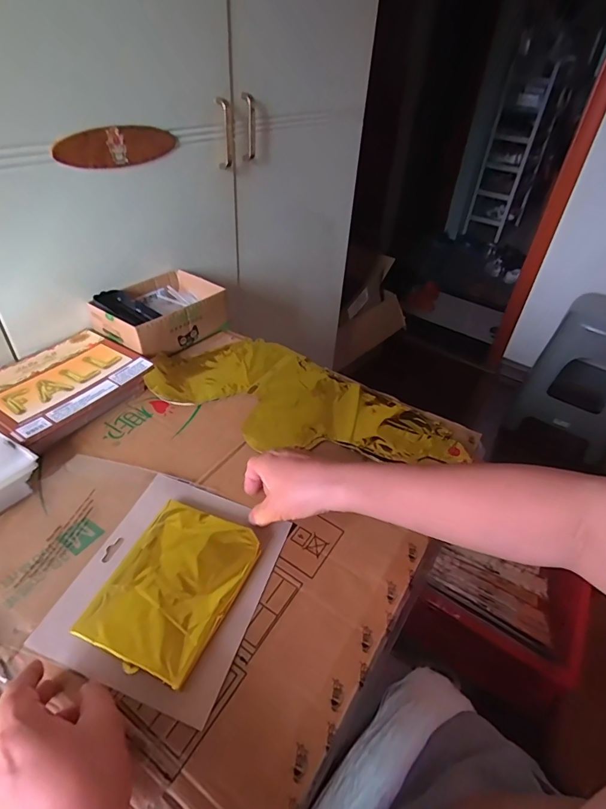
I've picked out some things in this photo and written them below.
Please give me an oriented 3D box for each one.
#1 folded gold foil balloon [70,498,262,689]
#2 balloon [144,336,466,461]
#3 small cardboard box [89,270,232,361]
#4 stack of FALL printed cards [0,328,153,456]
[{"bbox_3d":[-0.116,0.161,0.390,0.107,0.017,0.141,19,43,16],"label":"folded gold foil balloon"},{"bbox_3d":[-0.004,-0.008,0.593,0.420,0.017,0.202,26,45,23],"label":"balloon"},{"bbox_3d":[-0.230,-0.150,0.704,0.134,0.064,0.187,28,46,25],"label":"small cardboard box"},{"bbox_3d":[-0.330,-0.030,0.584,0.176,0.025,0.199,24,44,21],"label":"stack of FALL printed cards"}]

